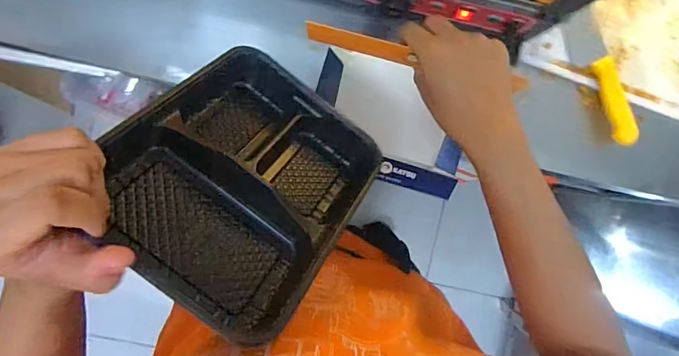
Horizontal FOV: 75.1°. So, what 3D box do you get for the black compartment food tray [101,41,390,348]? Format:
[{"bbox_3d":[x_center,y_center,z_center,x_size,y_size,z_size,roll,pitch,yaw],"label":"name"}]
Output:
[{"bbox_3d":[-0.069,-0.007,0.343,0.171,0.040,0.218,38,46,-6],"label":"black compartment food tray"}]

